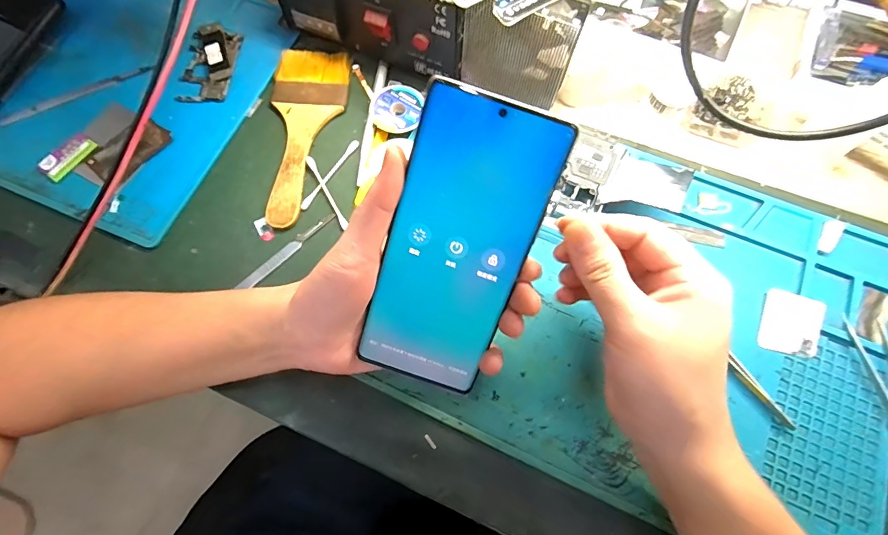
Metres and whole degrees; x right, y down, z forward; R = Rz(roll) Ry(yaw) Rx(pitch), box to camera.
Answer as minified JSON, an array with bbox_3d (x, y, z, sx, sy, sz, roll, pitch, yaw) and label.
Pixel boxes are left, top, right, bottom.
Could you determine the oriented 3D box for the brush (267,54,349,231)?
[{"bbox_3d":[-0.114,-0.109,0.347,0.061,0.008,0.161,0,72,2],"label":"brush"}]

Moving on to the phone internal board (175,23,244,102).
[{"bbox_3d":[-0.205,-0.180,0.370,0.044,0.008,0.079,4,72,3],"label":"phone internal board"}]

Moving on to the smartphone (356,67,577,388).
[{"bbox_3d":[0.005,-0.006,0.222,0.070,0.004,0.157,19,112,1],"label":"smartphone"}]

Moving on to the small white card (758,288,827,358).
[{"bbox_3d":[0.236,0.038,0.287,0.038,0.006,0.043,17,73,7],"label":"small white card"}]

